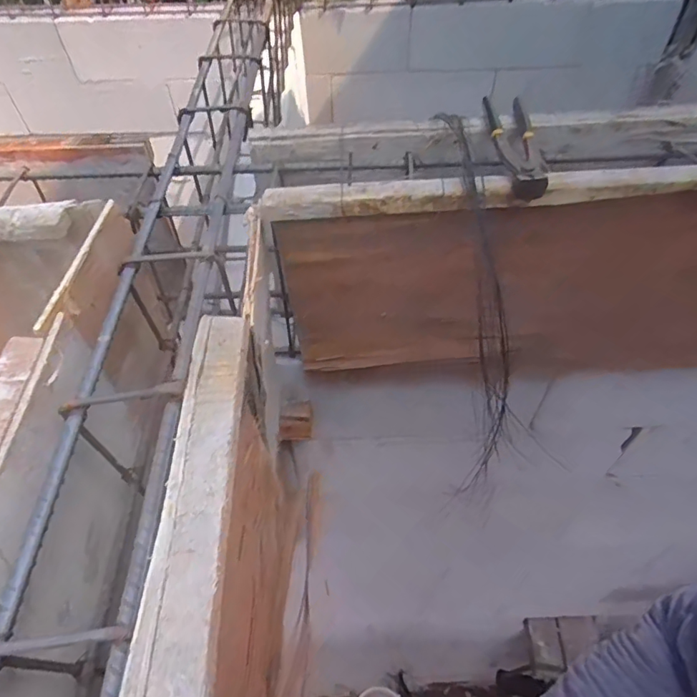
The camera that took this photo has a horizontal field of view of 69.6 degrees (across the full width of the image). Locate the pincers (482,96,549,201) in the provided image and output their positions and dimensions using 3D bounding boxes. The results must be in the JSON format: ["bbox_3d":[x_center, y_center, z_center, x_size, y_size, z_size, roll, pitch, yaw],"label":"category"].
[{"bbox_3d":[0.170,-0.222,0.520,0.043,0.026,0.217,4,50,5],"label":"pincers"}]

